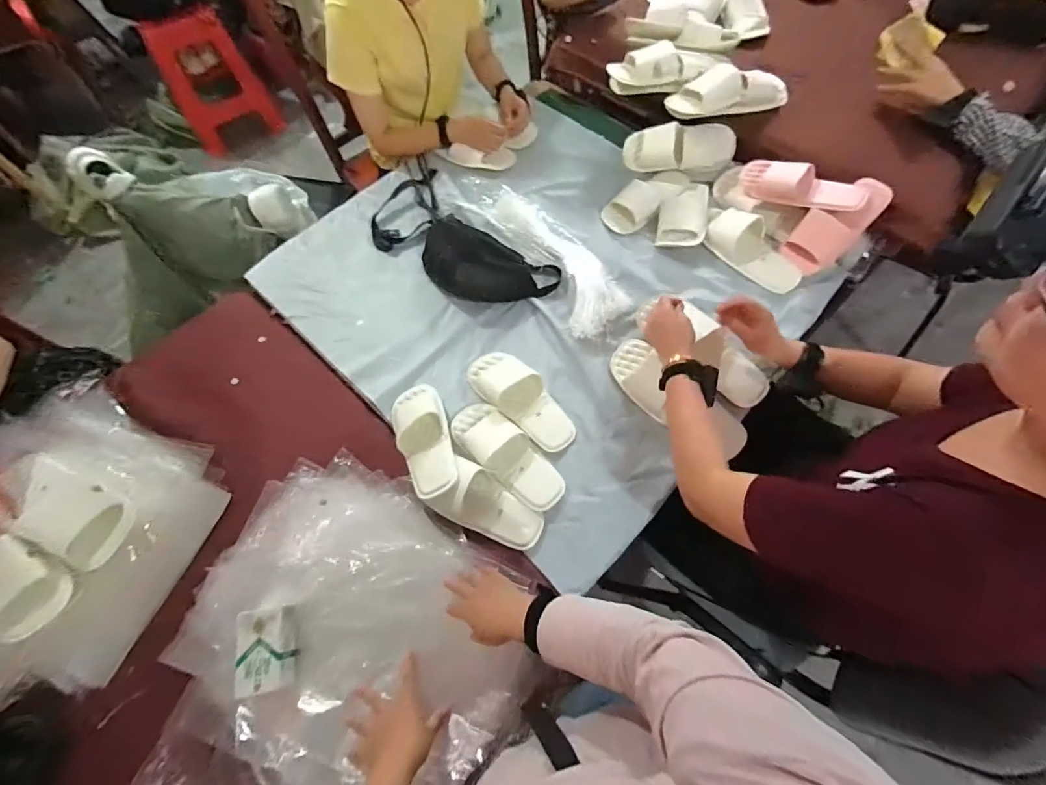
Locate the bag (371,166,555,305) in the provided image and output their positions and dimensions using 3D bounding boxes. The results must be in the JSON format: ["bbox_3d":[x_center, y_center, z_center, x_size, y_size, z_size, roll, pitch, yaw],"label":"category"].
[{"bbox_3d":[-0.146,-0.320,0.977,0.446,0.074,0.212,41,72,20],"label":"bag"}]

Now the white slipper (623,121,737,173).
[{"bbox_3d":[0.347,-0.542,1.025,0.230,0.102,0.057,4,28,6],"label":"white slipper"}]

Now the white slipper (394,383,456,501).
[{"bbox_3d":[-0.177,0.078,0.805,0.093,0.052,0.225,-20,64,-7],"label":"white slipper"}]

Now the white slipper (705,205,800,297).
[{"bbox_3d":[0.471,-0.302,0.936,0.227,0.059,0.113,39,71,19],"label":"white slipper"}]

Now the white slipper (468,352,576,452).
[{"bbox_3d":[-0.007,0.002,0.827,0.099,0.052,0.239,-40,69,-16],"label":"white slipper"}]

